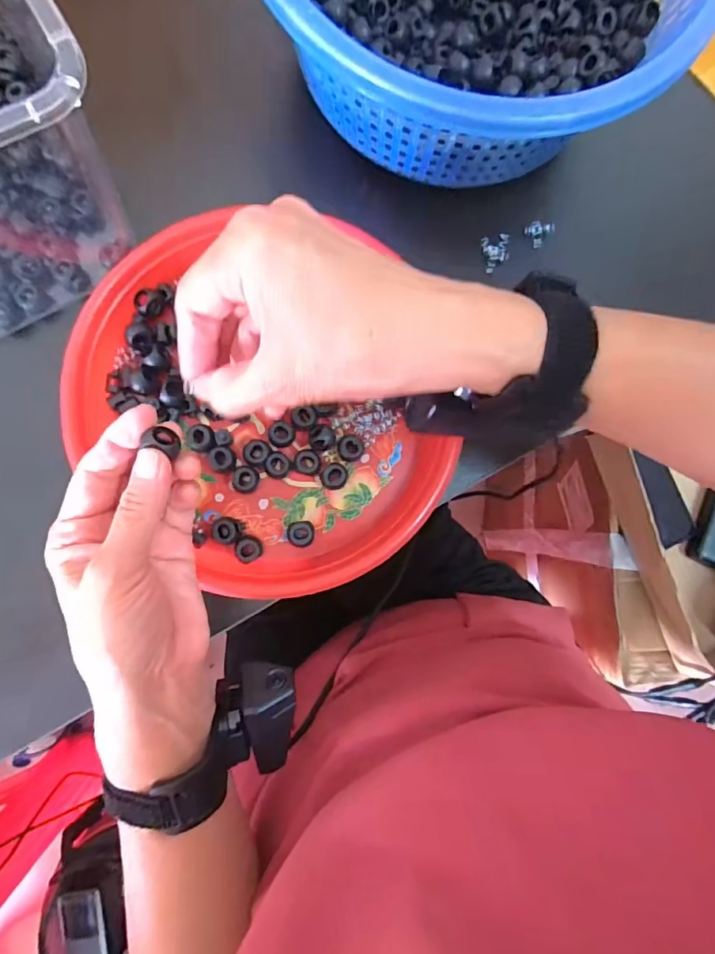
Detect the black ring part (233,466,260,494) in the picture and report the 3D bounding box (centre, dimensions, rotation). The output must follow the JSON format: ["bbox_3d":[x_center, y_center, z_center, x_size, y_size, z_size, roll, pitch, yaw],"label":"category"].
[{"bbox_3d":[-0.071,0.002,0.307,0.015,0.013,0.018,16,84,-3],"label":"black ring part"}]

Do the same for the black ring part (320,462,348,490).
[{"bbox_3d":[-0.015,0.000,0.310,0.018,0.012,0.017,0,85,-4],"label":"black ring part"}]

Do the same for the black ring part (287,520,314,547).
[{"bbox_3d":[-0.036,0.036,0.306,0.016,0.011,0.016,-3,85,-5],"label":"black ring part"}]

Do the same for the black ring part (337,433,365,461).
[{"bbox_3d":[-0.005,-0.019,0.311,0.016,0.009,0.017,0,85,-4],"label":"black ring part"}]

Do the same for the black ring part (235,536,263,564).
[{"bbox_3d":[-0.068,0.046,0.303,0.016,0.011,0.017,0,85,-4],"label":"black ring part"}]

